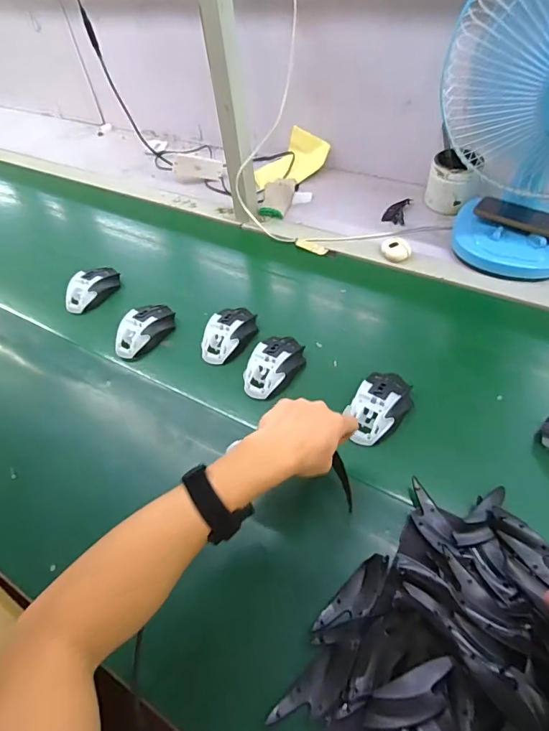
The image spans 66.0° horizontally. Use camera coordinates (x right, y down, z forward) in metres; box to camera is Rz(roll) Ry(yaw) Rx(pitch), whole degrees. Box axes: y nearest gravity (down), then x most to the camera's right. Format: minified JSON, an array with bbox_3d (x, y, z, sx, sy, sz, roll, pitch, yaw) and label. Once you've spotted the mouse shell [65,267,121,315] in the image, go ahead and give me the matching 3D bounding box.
[{"bbox_3d":[-0.337,-0.146,0.776,0.059,0.032,0.115,28,58,27],"label":"mouse shell"}]

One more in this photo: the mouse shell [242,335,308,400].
[{"bbox_3d":[-0.001,-0.002,0.621,0.062,0.033,0.110,23,55,24],"label":"mouse shell"}]

